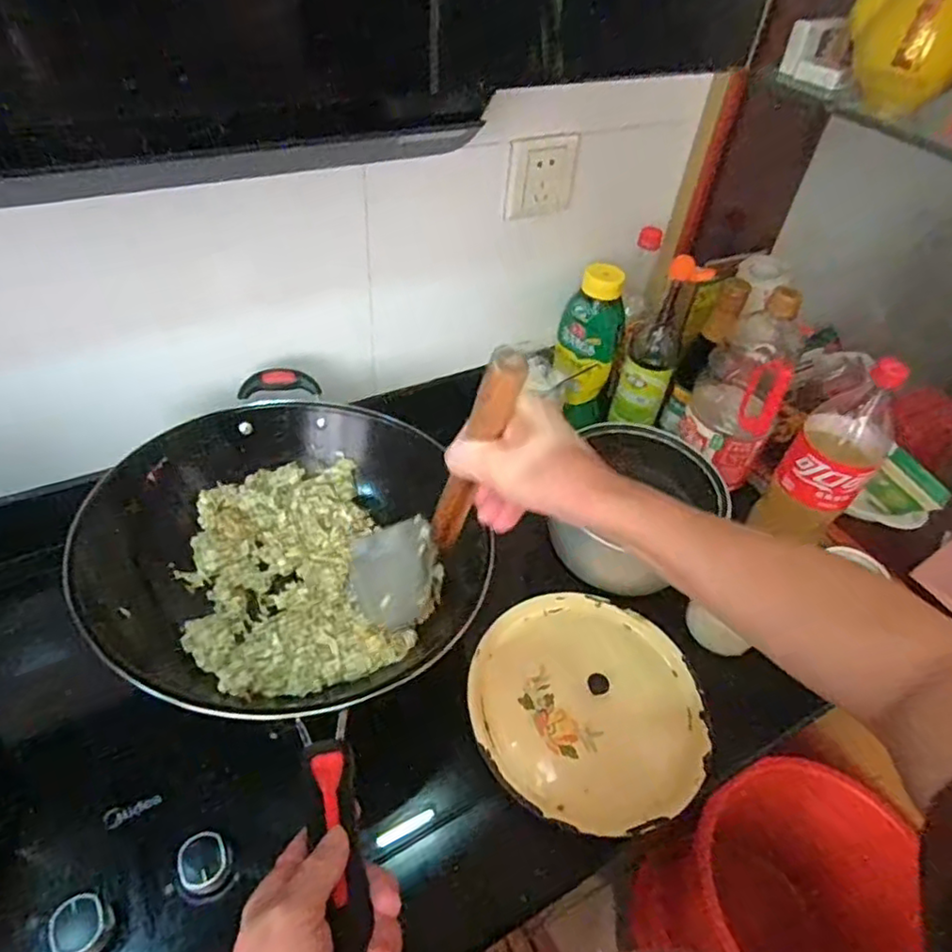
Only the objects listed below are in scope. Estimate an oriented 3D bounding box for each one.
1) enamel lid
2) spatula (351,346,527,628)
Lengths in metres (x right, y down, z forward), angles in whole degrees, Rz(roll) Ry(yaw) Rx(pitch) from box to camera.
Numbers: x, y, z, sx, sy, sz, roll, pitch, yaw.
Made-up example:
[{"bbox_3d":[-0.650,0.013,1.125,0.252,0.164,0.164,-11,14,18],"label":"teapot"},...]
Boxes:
[{"bbox_3d":[0.117,0.236,0.661,0.241,0.047,0.240,3,46,-3],"label":"enamel lid"},{"bbox_3d":[-0.034,0.027,0.506,0.077,0.352,0.085,35,51,2],"label":"spatula"}]

